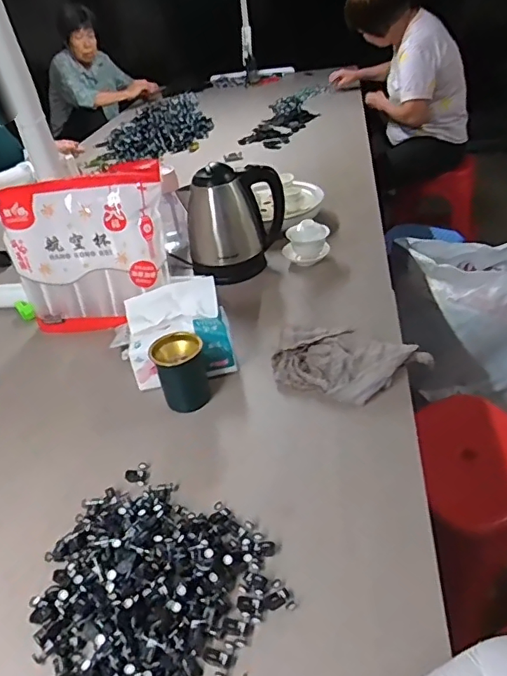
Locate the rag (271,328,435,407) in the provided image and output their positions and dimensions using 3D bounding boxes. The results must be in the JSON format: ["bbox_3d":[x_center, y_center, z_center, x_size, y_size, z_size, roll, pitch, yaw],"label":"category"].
[{"bbox_3d":[0.143,0.044,0.773,0.239,0.051,0.118,6,39,16],"label":"rag"}]

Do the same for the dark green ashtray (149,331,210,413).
[{"bbox_3d":[-0.109,0.050,0.768,0.071,0.092,0.069,-13,38,-8],"label":"dark green ashtray"}]

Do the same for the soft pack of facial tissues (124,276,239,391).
[{"bbox_3d":[-0.117,-0.003,0.821,0.158,0.113,0.135,-10,38,-4],"label":"soft pack of facial tissues"}]

